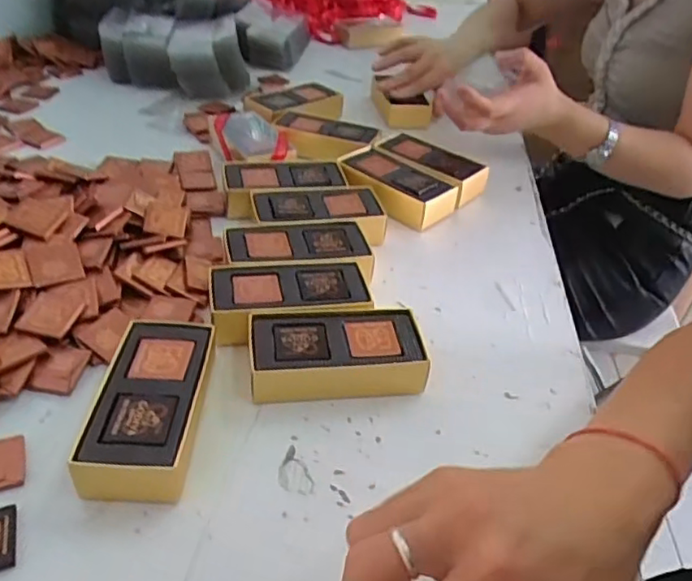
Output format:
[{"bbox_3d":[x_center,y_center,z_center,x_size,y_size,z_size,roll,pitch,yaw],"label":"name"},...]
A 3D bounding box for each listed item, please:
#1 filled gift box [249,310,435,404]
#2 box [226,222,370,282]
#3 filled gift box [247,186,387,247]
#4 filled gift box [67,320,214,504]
[{"bbox_3d":[-0.007,0.043,0.406,0.111,0.032,0.056,0,37,-8],"label":"filled gift box"},{"bbox_3d":[-0.039,-0.026,0.490,0.112,0.030,0.067,-3,38,-12],"label":"box"},{"bbox_3d":[-0.024,-0.065,0.545,0.115,0.032,0.062,-2,38,-11],"label":"filled gift box"},{"bbox_3d":[-0.114,0.068,0.363,0.058,0.032,0.121,3,37,-4],"label":"filled gift box"}]

